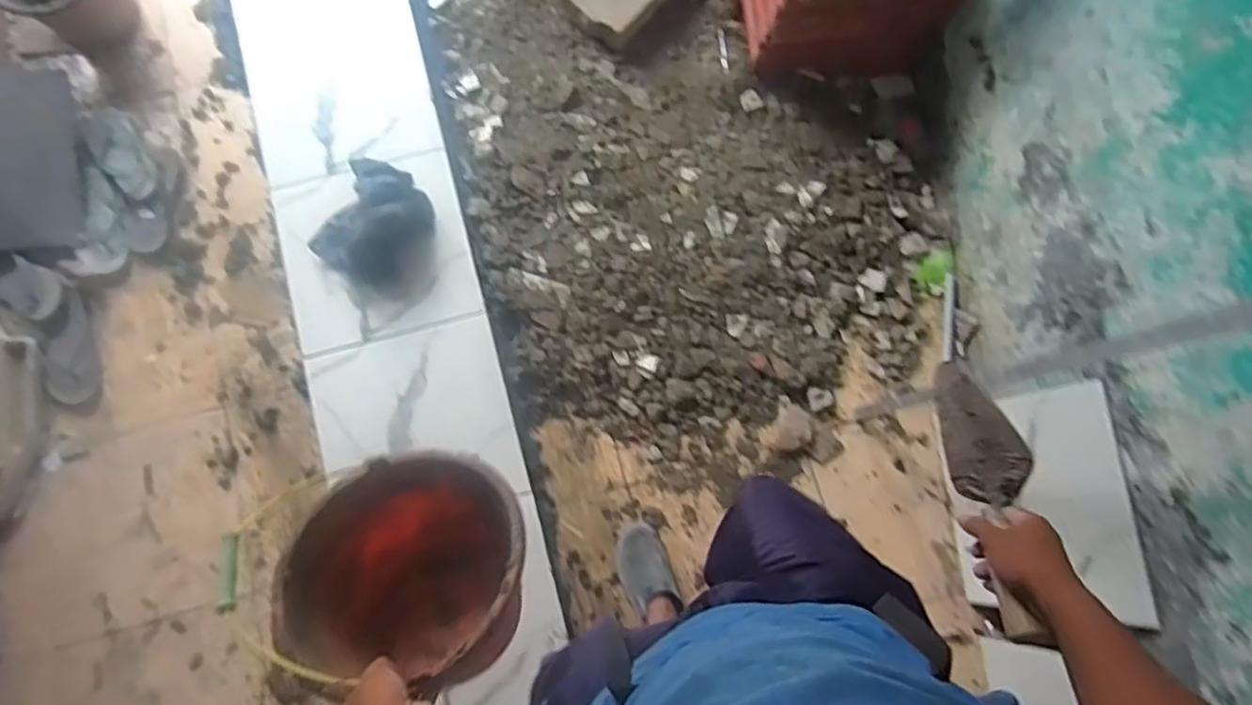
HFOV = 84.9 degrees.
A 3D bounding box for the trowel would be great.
[{"bbox_3d":[0.399,0.155,0.742,0.065,0.075,0.316,4,52,0],"label":"trowel"}]

